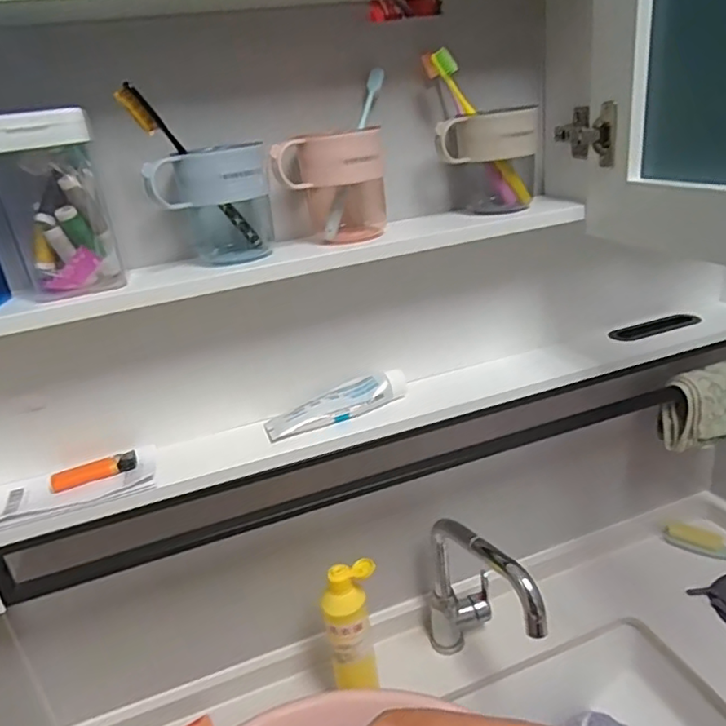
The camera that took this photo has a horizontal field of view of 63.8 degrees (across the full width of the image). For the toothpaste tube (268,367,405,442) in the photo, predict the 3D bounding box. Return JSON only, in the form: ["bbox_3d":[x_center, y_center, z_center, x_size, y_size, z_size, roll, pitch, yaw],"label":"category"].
[{"bbox_3d":[-0.028,0.044,0.651,0.164,0.032,0.038,-14,25,-16],"label":"toothpaste tube"}]

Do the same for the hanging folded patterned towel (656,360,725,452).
[{"bbox_3d":[0.483,0.059,0.791,0.133,0.101,0.062,-10,24,-8],"label":"hanging folded patterned towel"}]

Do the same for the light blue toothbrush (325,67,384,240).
[{"bbox_3d":[-0.010,-0.209,0.584,0.021,0.179,0.011,12,-6,37],"label":"light blue toothbrush"}]

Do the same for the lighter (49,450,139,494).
[{"bbox_3d":[-0.275,0.109,0.595,0.083,0.012,0.028,-19,26,-25],"label":"lighter"}]

